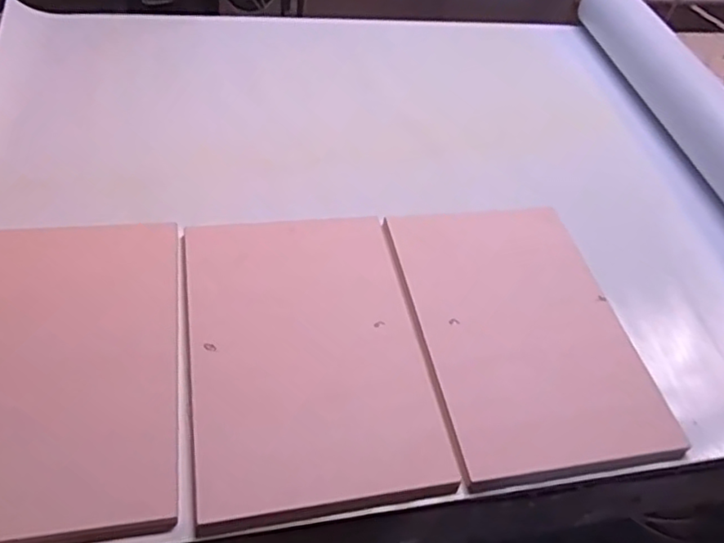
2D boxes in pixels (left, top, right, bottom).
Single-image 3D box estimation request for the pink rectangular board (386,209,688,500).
[{"bbox_3d":[0.253,0.088,1.007,0.340,0.025,0.485,-5,53,-14],"label":"pink rectangular board"}]

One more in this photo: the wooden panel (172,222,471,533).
[{"bbox_3d":[-0.082,0.111,0.937,0.341,0.024,0.490,-4,54,-14],"label":"wooden panel"}]

